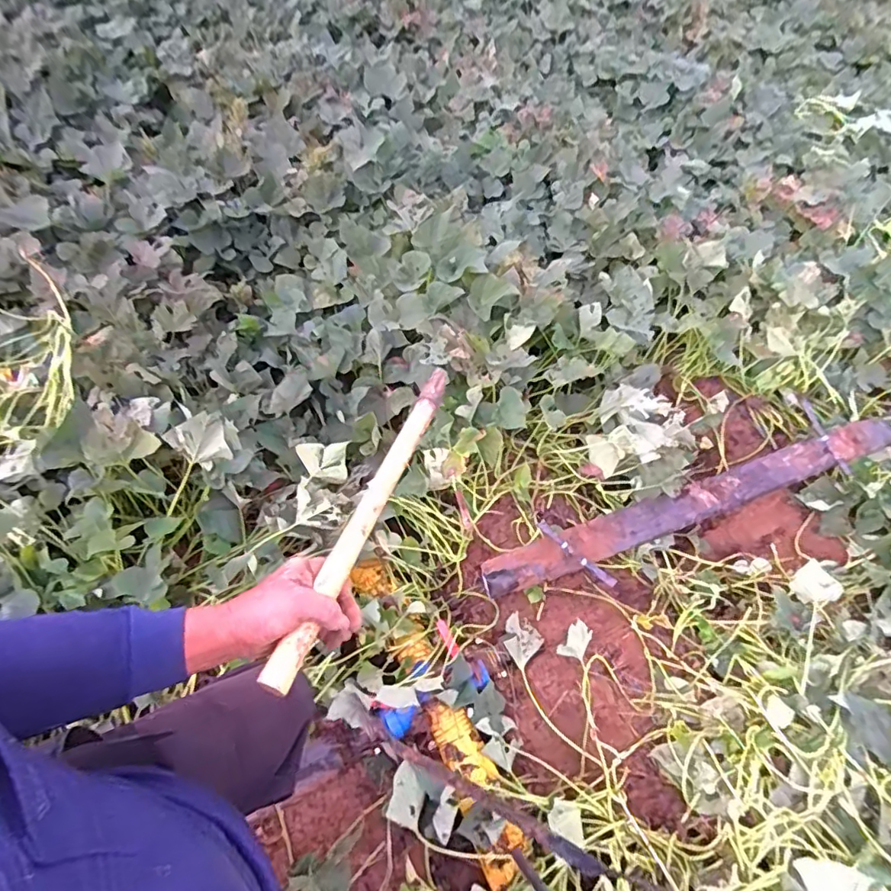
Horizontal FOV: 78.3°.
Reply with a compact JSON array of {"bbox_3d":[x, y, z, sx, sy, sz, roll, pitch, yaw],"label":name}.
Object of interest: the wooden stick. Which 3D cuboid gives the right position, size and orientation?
[{"bbox_3d":[-0.081,0.067,0.613,0.027,0.029,0.419,20,53,8],"label":"wooden stick"}]

